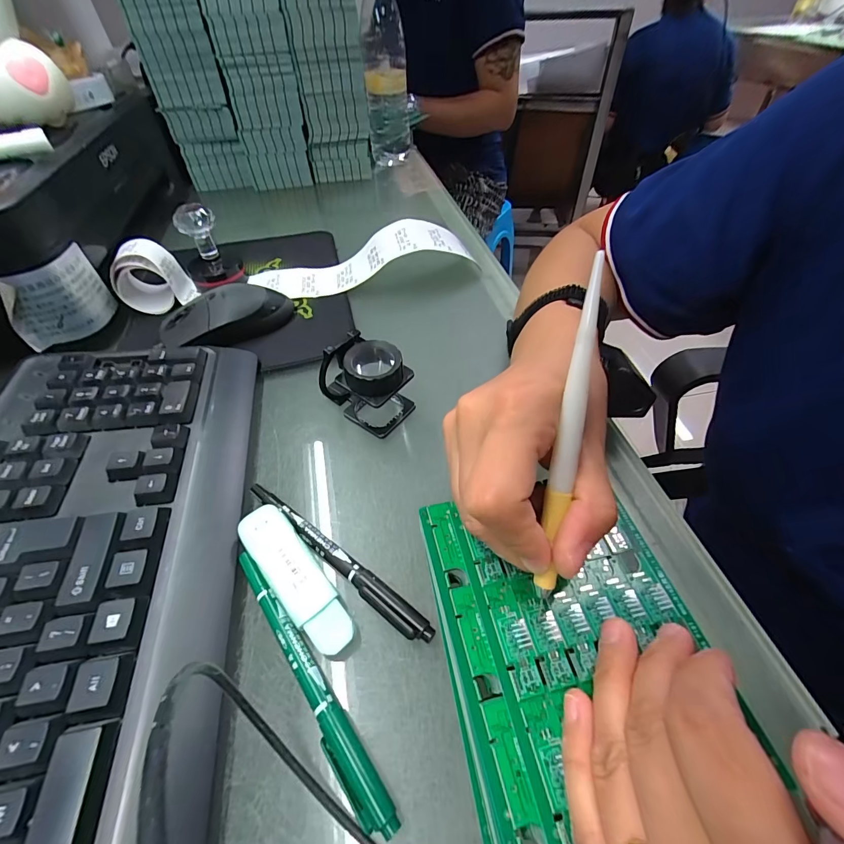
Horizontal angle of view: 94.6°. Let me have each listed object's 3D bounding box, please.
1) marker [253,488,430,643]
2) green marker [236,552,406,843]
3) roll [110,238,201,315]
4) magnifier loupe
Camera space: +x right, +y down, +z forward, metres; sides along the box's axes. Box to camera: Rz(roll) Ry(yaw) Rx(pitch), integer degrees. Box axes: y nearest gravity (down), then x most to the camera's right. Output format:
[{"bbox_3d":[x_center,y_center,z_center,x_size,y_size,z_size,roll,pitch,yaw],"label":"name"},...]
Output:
[{"bbox_3d":[-0.050,0.073,0.219,0.138,0.012,0.014,32,57,25],"label":"marker"},{"bbox_3d":[-0.055,0.117,0.184,0.013,0.012,0.135,-31,55,-23],"label":"green marker"},{"bbox_3d":[-0.265,-0.146,0.384,0.058,0.057,0.063,-15,51,-11],"label":"roll"},{"bbox_3d":[-0.040,-0.029,0.276,0.065,0.057,0.044,30,56,24],"label":"magnifier loupe"}]

